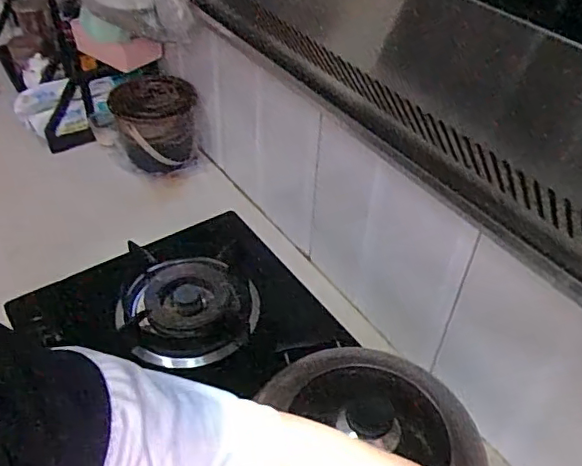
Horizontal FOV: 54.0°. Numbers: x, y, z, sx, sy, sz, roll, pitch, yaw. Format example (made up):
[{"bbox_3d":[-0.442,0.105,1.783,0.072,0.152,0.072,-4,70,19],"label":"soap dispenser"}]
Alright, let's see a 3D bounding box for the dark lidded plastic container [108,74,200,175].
[{"bbox_3d":[-0.265,-0.214,1.136,0.161,0.137,0.164,-11,44,-14],"label":"dark lidded plastic container"}]

